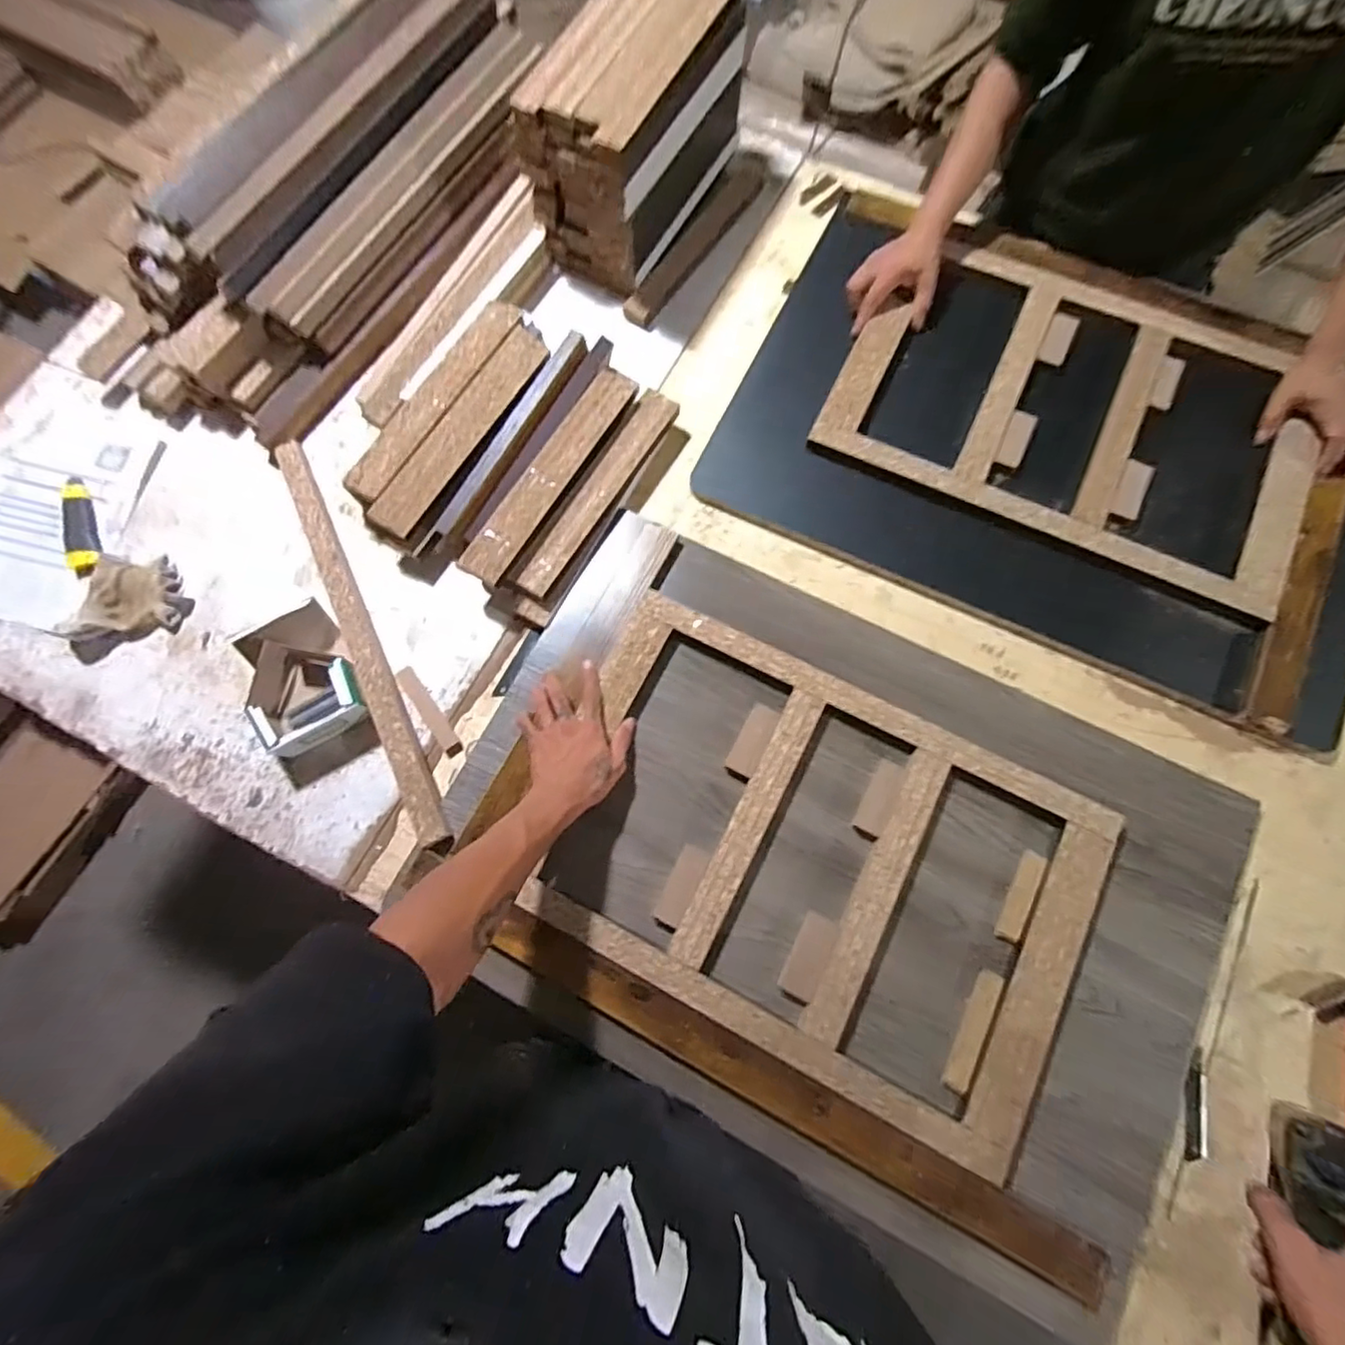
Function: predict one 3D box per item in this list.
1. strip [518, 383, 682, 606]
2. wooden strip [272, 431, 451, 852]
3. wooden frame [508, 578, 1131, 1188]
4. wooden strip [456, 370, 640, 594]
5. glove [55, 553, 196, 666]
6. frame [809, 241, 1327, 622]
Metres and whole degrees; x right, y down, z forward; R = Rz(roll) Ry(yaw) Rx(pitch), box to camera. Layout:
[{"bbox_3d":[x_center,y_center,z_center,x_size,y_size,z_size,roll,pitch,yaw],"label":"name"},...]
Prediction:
[{"bbox_3d":[-0.088,-0.224,0.762,0.043,0.028,0.309,30,80,7],"label":"strip"},{"bbox_3d":[-0.372,-0.046,0.725,0.034,0.019,0.551,-25,79,-5],"label":"wooden strip"},{"bbox_3d":[0.141,0.186,0.636,0.564,0.030,0.368,27,80,6],"label":"wooden frame"},{"bbox_3d":[-0.144,-0.241,0.743,0.050,0.030,0.313,31,78,9],"label":"wooden strip"},{"bbox_3d":[-0.668,-0.086,0.747,0.136,0.037,0.114,-19,76,-5],"label":"glove"},{"bbox_3d":[0.514,-0.339,0.784,0.574,0.034,0.375,25,79,6],"label":"frame"}]

